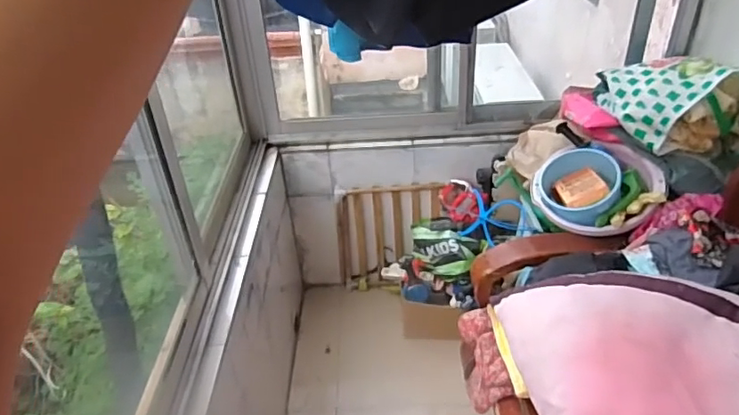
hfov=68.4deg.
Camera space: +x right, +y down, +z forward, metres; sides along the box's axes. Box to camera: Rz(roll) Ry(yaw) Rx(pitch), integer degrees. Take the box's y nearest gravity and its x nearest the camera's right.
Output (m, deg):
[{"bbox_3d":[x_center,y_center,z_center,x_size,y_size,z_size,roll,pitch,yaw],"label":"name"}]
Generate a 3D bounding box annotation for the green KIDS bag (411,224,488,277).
[{"bbox_3d":[0.283,0.156,1.956,0.285,0.177,0.100,13,12,35],"label":"green KIDS bag"}]

